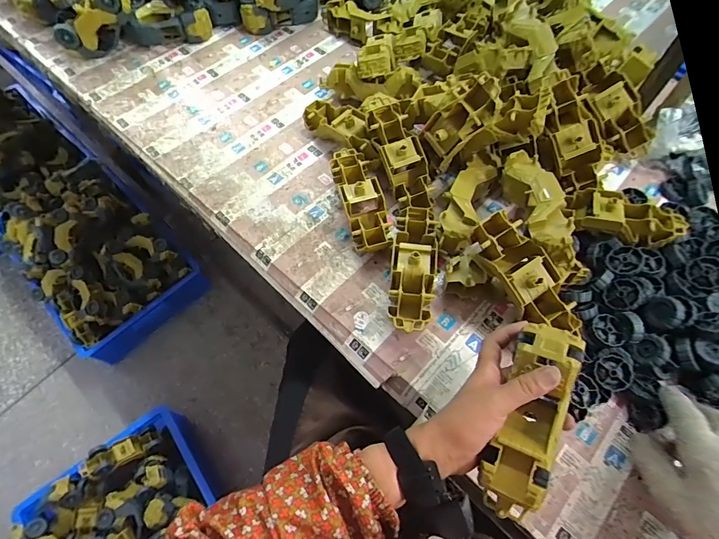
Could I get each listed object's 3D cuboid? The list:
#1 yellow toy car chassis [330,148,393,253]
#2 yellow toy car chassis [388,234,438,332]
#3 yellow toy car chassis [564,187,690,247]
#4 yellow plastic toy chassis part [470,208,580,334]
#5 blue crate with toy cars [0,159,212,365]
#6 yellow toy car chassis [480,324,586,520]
[{"bbox_3d":[0.001,-0.103,0.571,0.056,0.048,0.181,-14,65,-7],"label":"yellow toy car chassis"},{"bbox_3d":[0.067,0.019,0.509,0.054,0.053,0.129,7,64,3],"label":"yellow toy car chassis"},{"bbox_3d":[0.333,-0.068,0.510,0.147,0.034,0.058,17,65,8],"label":"yellow toy car chassis"},{"bbox_3d":[0.193,0.015,0.462,0.055,0.054,0.172,-35,87,-16],"label":"yellow plastic toy chassis part"},{"bbox_3d":[-0.807,-0.053,1.196,0.578,0.311,0.352,41,71,18],"label":"blue crate with toy cars"},{"bbox_3d":[0.161,0.138,0.367,0.062,0.051,0.171,22,76,10],"label":"yellow toy car chassis"}]

